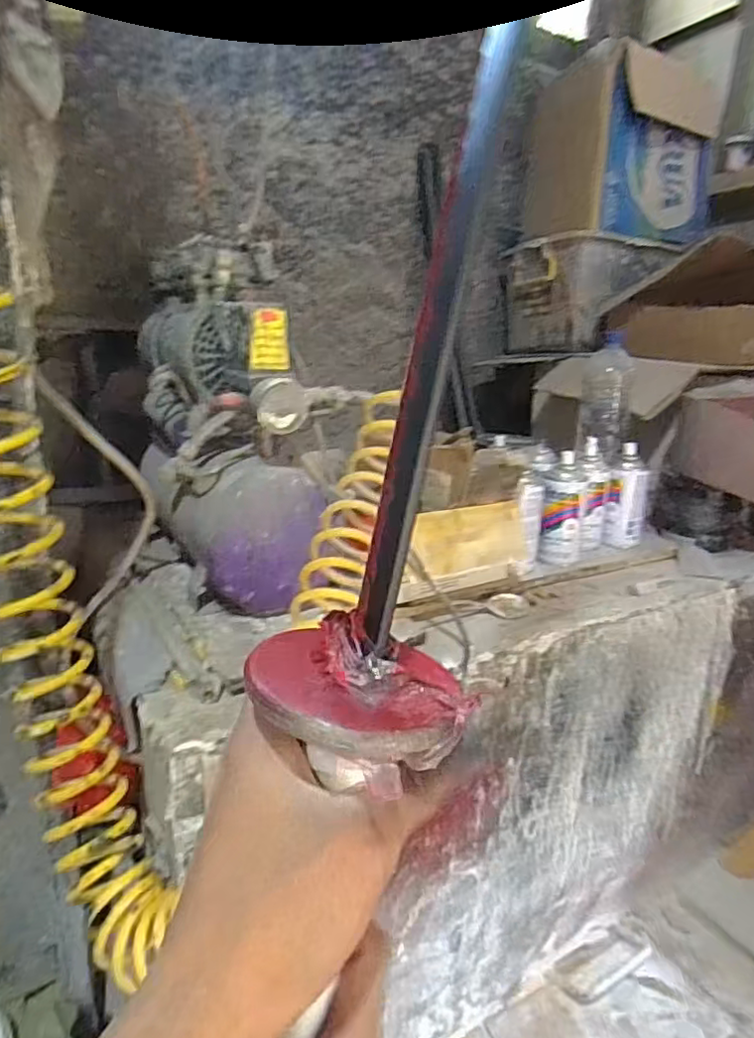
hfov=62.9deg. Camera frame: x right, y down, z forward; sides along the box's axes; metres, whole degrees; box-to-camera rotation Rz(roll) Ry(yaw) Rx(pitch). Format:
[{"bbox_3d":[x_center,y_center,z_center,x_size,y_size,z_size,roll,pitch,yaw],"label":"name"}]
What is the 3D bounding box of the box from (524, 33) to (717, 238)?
[{"bbox_3d":[0.528,-0.775,1.351,0.371,0.315,0.286,-6,19,-28],"label":"box"}]

